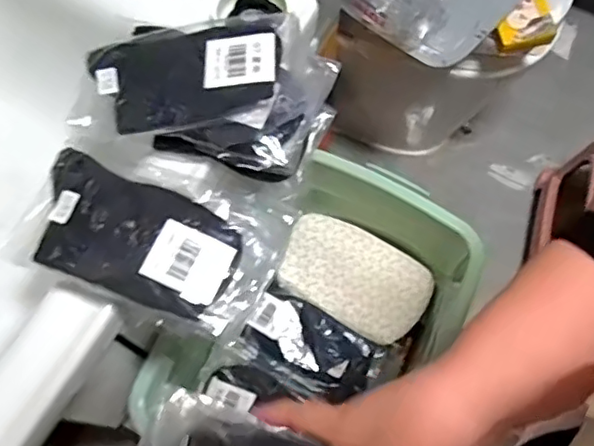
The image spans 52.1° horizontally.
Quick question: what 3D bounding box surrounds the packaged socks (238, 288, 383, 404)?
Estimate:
[{"bbox_3d":[0.014,0.151,0.735,0.159,0.027,0.097,28,71,12],"label":"packaged socks"}]

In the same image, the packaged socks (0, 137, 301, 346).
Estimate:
[{"bbox_3d":[-0.111,0.004,0.465,0.199,0.038,0.121,19,69,9],"label":"packaged socks"}]

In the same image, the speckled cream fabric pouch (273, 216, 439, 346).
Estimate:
[{"bbox_3d":[0.072,0.065,0.763,0.189,0.038,0.114,29,71,12],"label":"speckled cream fabric pouch"}]

